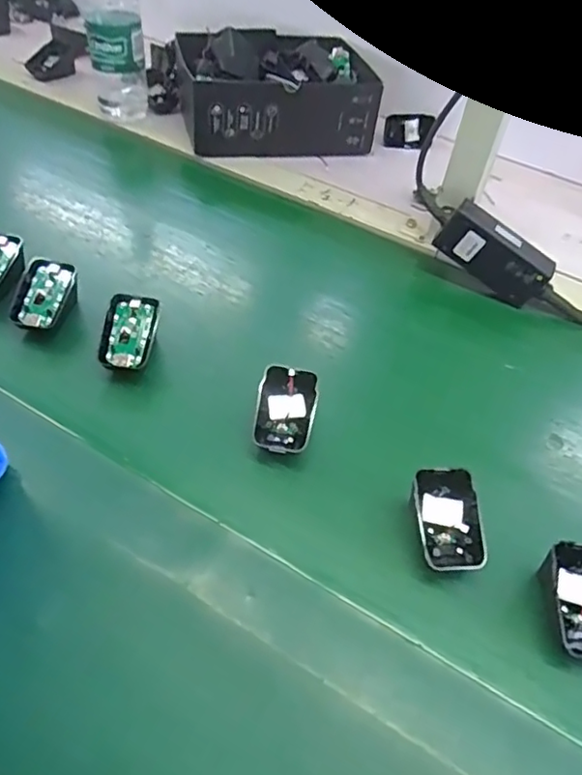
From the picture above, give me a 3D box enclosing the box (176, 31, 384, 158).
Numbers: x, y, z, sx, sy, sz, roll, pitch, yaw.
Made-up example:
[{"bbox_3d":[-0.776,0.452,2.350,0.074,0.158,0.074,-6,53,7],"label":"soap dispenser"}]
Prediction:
[{"bbox_3d":[-0.014,-0.384,0.783,0.239,0.098,0.155,-6,48,-9],"label":"box"}]

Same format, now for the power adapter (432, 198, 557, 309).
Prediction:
[{"bbox_3d":[0.206,-0.132,0.594,0.119,0.050,0.028,37,51,-1],"label":"power adapter"}]

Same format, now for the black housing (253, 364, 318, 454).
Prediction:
[{"bbox_3d":[-0.005,0.018,0.463,0.044,0.017,0.067,11,74,-1],"label":"black housing"}]

